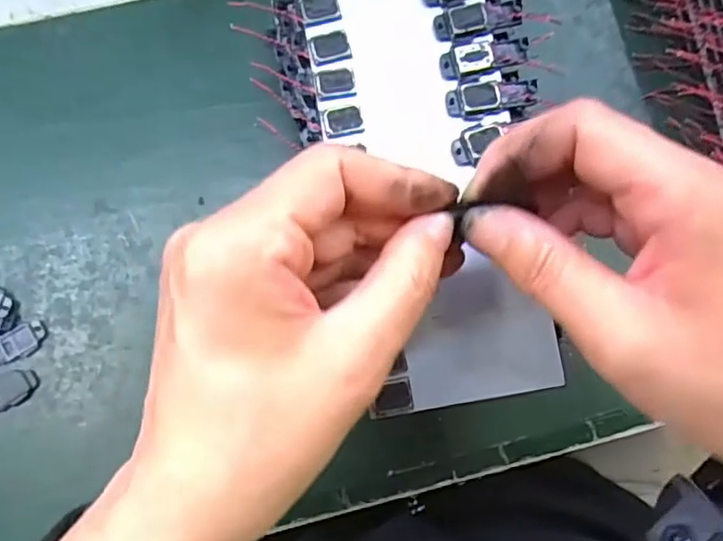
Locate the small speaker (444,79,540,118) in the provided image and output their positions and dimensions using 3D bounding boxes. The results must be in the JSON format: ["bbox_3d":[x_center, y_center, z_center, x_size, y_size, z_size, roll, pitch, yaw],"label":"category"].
[{"bbox_3d":[0.057,-0.075,0.267,0.040,0.006,0.016,-12,84,-4],"label":"small speaker"}]

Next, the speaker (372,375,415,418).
[{"bbox_3d":[0.012,0.051,0.248,0.017,0.004,0.014,-11,84,-4],"label":"speaker"}]

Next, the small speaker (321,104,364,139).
[{"bbox_3d":[-0.008,-0.063,0.262,0.018,0.004,0.013,-13,84,-4],"label":"small speaker"}]

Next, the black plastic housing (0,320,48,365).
[{"bbox_3d":[-0.181,0.040,0.322,0.036,0.004,0.014,-32,85,-6],"label":"black plastic housing"}]

